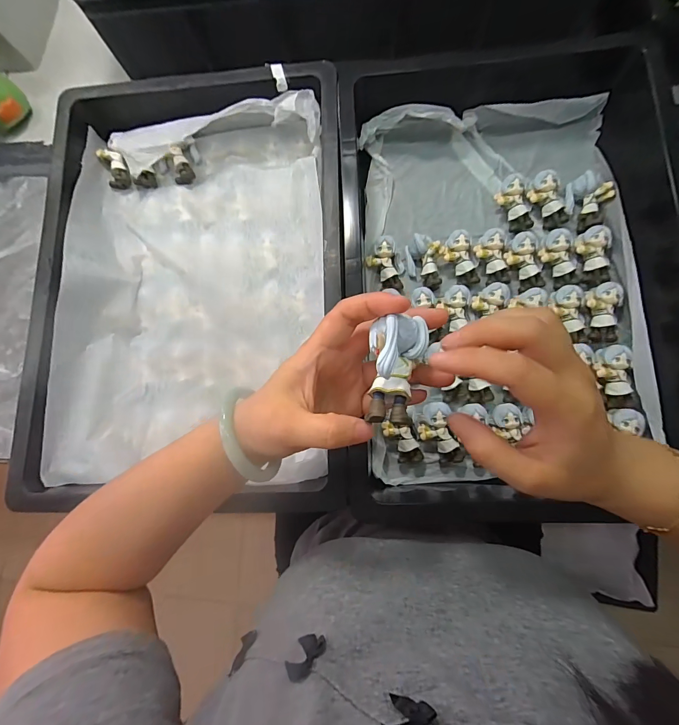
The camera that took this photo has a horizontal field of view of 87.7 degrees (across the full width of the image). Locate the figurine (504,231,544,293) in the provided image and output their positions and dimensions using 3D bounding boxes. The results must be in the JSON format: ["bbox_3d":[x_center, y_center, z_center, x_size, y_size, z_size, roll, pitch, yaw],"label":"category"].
[{"bbox_3d":[0.200,-0.109,0.384,0.032,0.017,0.062,-14,94,1],"label":"figurine"}]

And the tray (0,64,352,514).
[{"bbox_3d":[-0.151,-0.092,0.378,0.304,0.065,0.465,-2,82,3],"label":"tray"}]

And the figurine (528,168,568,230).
[{"bbox_3d":[0.235,-0.183,0.398,0.039,0.020,0.063,-20,95,0],"label":"figurine"}]

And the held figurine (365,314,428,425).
[{"bbox_3d":[0.029,0.002,0.187,0.029,0.025,0.058,15,84,5],"label":"held figurine"}]

